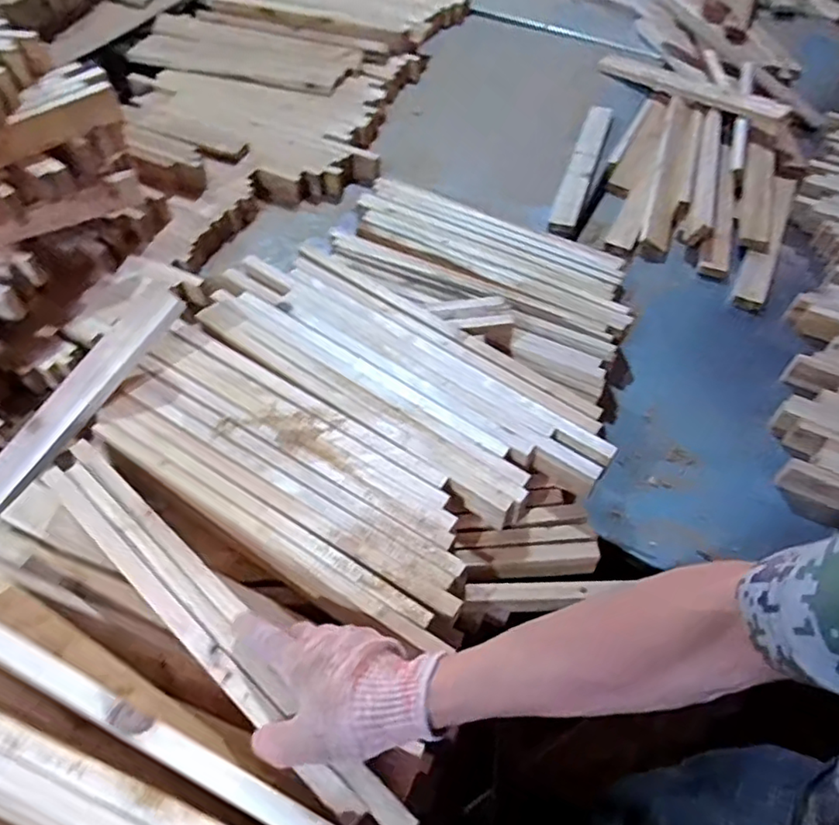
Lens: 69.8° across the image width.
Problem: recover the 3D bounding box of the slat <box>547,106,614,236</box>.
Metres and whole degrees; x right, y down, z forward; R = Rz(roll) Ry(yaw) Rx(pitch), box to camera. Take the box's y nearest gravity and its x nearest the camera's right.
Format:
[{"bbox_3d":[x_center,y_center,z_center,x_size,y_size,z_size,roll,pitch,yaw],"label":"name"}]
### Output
[{"bbox_3d":[0.336,-0.508,1.229,0.054,0.029,0.422,18,56,10],"label":"slat"}]

